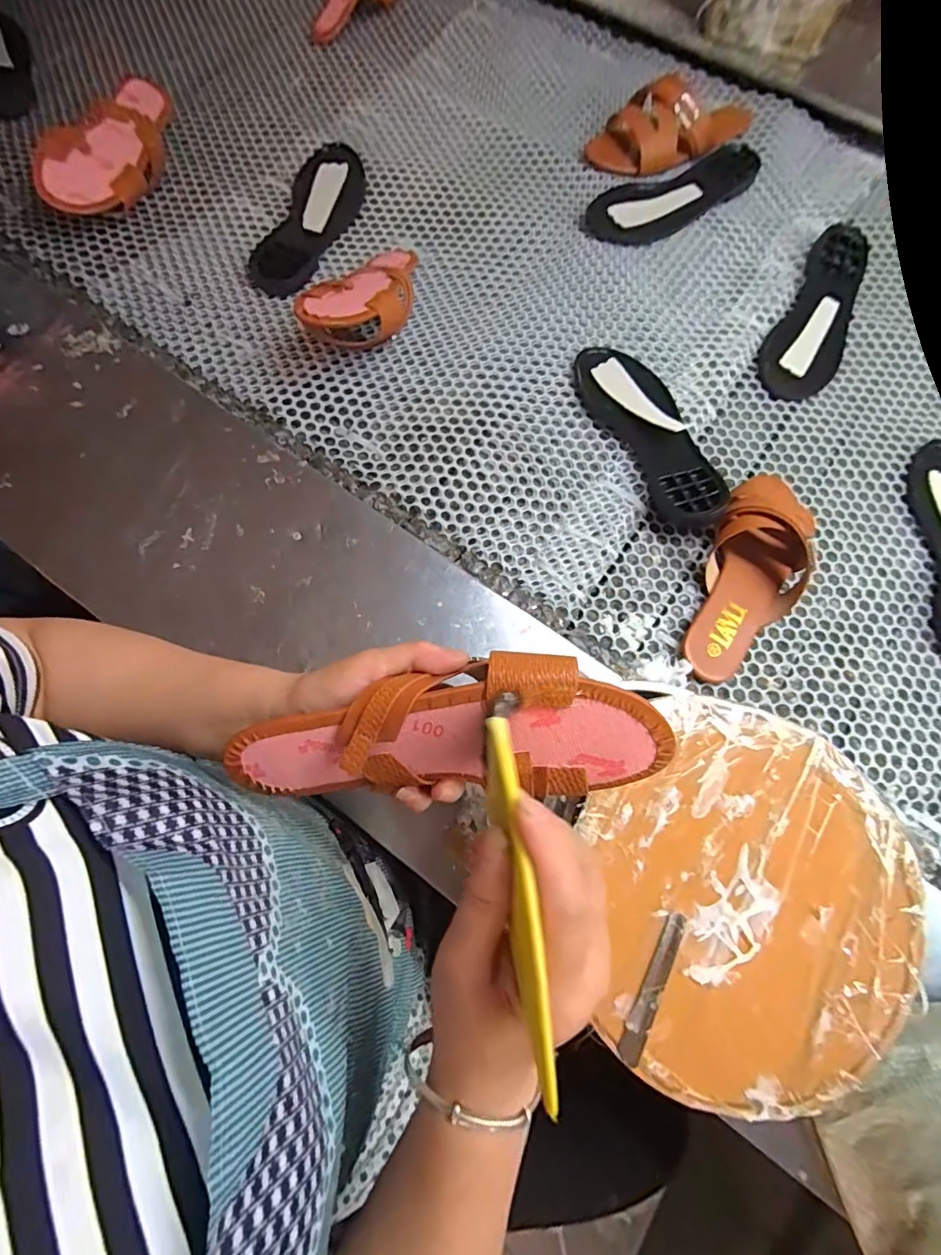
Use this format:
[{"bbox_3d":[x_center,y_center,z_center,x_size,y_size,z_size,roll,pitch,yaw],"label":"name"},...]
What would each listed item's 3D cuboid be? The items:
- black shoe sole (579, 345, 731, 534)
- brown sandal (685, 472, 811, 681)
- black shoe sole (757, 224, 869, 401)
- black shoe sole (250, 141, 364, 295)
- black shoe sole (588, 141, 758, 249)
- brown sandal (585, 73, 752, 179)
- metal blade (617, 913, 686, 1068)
[{"bbox_3d":[0.199,-0.215,0.547,0.090,0.038,0.247,-24,75,-2],"label":"black shoe sole"},{"bbox_3d":[0.272,-0.055,0.492,0.100,0.060,0.228,34,81,12],"label":"brown sandal"},{"bbox_3d":[0.420,-0.377,0.609,0.083,0.028,0.254,28,74,6],"label":"black shoe sole"},{"bbox_3d":[-0.200,-0.511,0.642,0.083,0.017,0.247,16,73,3],"label":"black shoe sole"},{"bbox_3d":[0.269,-0.563,0.665,0.264,0.014,0.091,-31,77,-11],"label":"black shoe sole"},{"bbox_3d":[0.271,-0.666,0.673,0.231,0.052,0.107,-32,75,-4],"label":"brown sandal"},{"bbox_3d":[0.116,0.227,0.324,0.014,0.004,0.089,27,72,11],"label":"metal blade"}]

